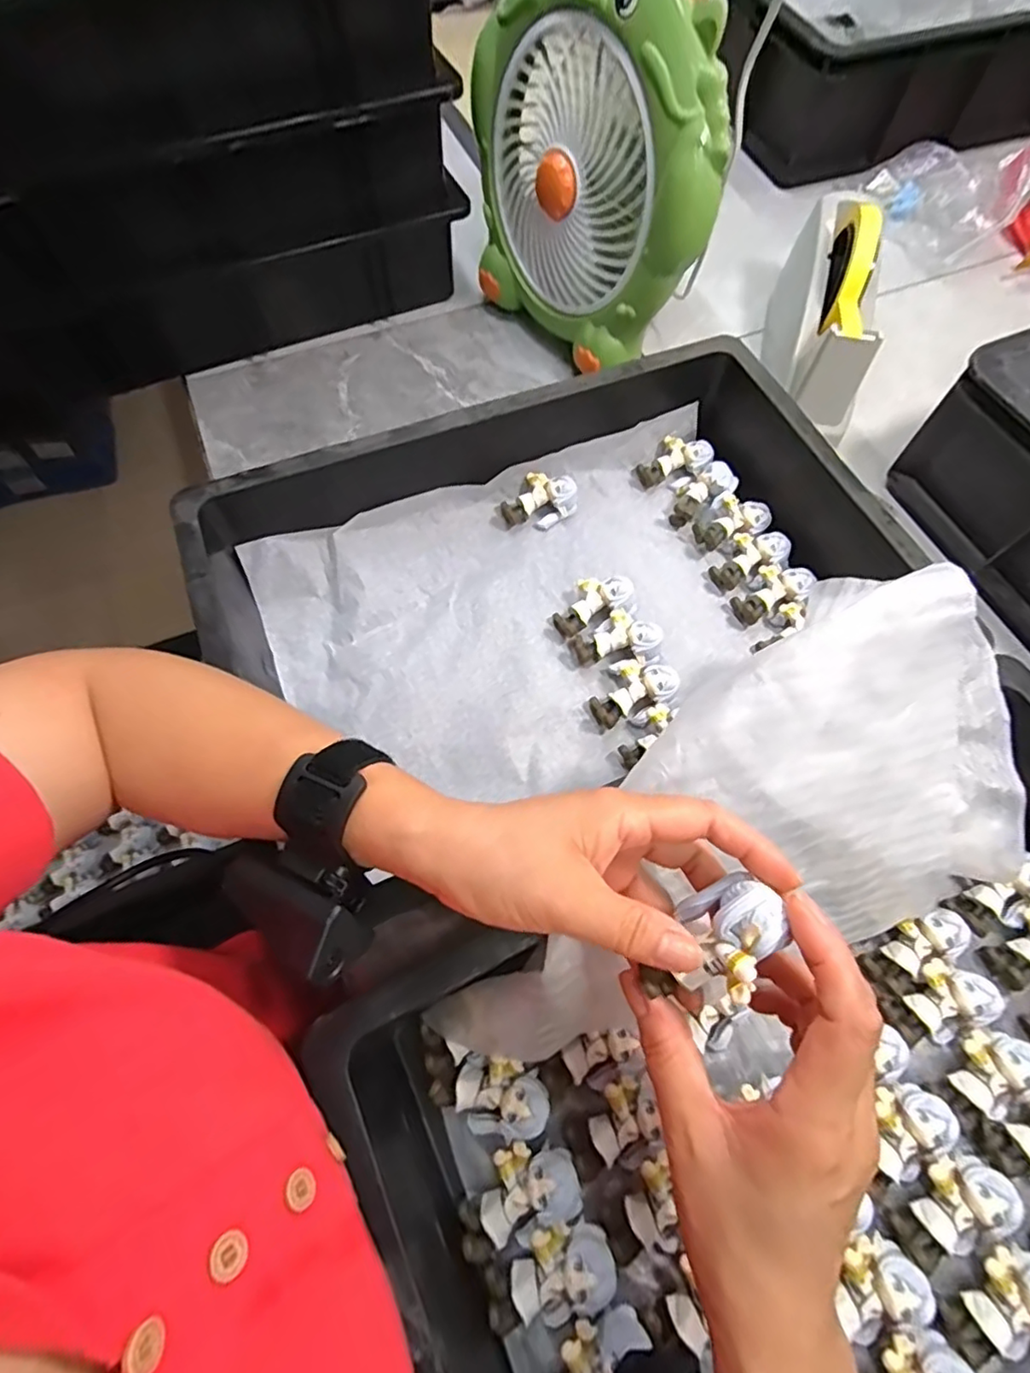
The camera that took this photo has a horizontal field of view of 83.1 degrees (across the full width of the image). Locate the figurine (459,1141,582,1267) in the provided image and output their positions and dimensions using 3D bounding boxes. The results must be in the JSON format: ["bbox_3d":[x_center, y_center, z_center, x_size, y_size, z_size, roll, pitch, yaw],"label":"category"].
[{"bbox_3d":[0.001,0.260,0.296,0.062,0.024,0.039,-17,67,-7],"label":"figurine"}]

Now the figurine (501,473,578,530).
[{"bbox_3d":[0.019,-0.157,0.488,0.058,0.028,0.041,-27,69,-11],"label":"figurine"}]

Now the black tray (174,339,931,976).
[{"bbox_3d":[0.045,-0.058,0.416,0.467,0.092,0.322,-21,68,-9],"label":"black tray"}]

